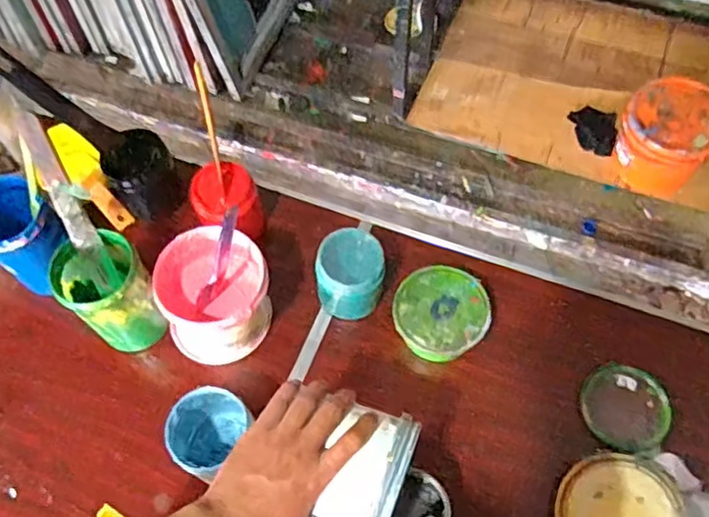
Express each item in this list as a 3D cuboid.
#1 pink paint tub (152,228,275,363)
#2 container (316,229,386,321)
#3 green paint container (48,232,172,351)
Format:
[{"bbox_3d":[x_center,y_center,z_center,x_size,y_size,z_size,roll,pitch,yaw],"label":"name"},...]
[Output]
[{"bbox_3d":[-0.167,0.044,0.787,0.126,0.124,0.129,-1,63,1],"label":"pink paint tub"},{"bbox_3d":[-0.005,0.018,0.813,0.082,0.078,0.088,-1,63,1],"label":"container"},{"bbox_3d":[-0.293,0.047,0.793,0.095,0.143,0.101,-38,68,-16],"label":"green paint container"}]

